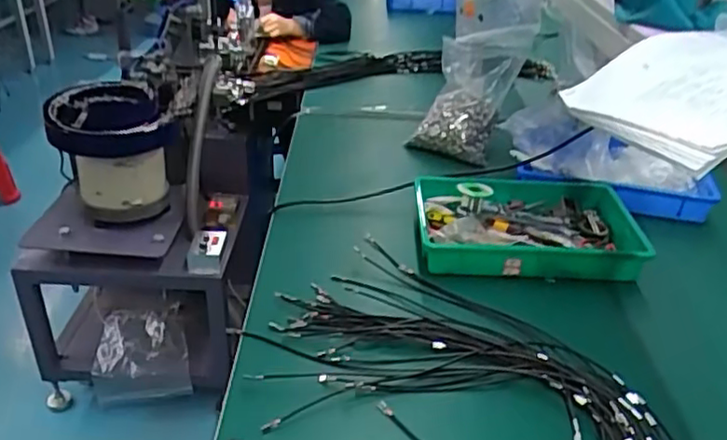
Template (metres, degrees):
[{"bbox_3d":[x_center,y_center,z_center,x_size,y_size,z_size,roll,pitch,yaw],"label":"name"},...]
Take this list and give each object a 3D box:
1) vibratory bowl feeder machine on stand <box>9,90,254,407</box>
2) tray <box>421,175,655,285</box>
[{"bbox_3d":[-0.568,0.040,1.703,0.486,0.742,0.432,1,30,-2],"label":"vibratory bowl feeder machine on stand"},{"bbox_3d":[0.285,0.006,1.162,0.381,0.071,0.241,3,30,1],"label":"tray"}]

